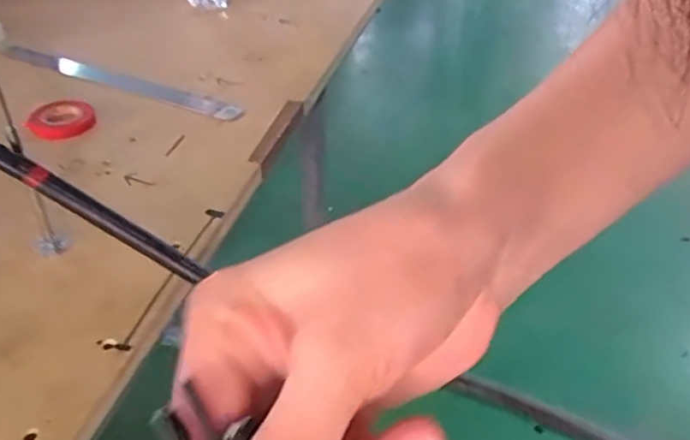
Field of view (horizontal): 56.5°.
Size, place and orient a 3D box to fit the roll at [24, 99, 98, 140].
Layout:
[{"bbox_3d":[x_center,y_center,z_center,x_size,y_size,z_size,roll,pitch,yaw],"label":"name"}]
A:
[{"bbox_3d":[-0.276,-0.097,0.622,0.062,0.016,0.054,-21,43,-26],"label":"roll"}]

